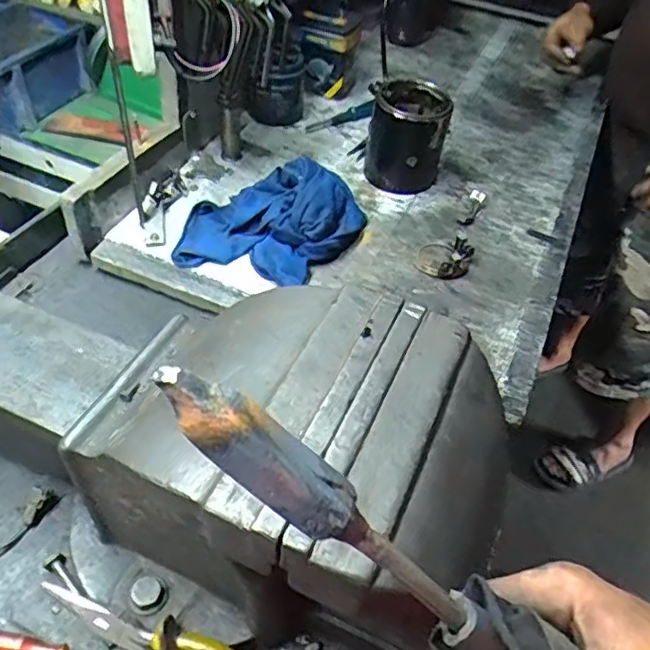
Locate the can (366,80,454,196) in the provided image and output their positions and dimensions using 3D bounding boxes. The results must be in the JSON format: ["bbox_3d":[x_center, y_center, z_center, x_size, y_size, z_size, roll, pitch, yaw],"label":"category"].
[{"bbox_3d":[0.118,-0.276,0.901,0.115,0.128,0.108,12,46,5],"label":"can"}]

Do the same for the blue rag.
[{"bbox_3d":[-0.066,-0.157,0.824,0.227,0.065,0.214,14,46,6],"label":"blue rag"}]

